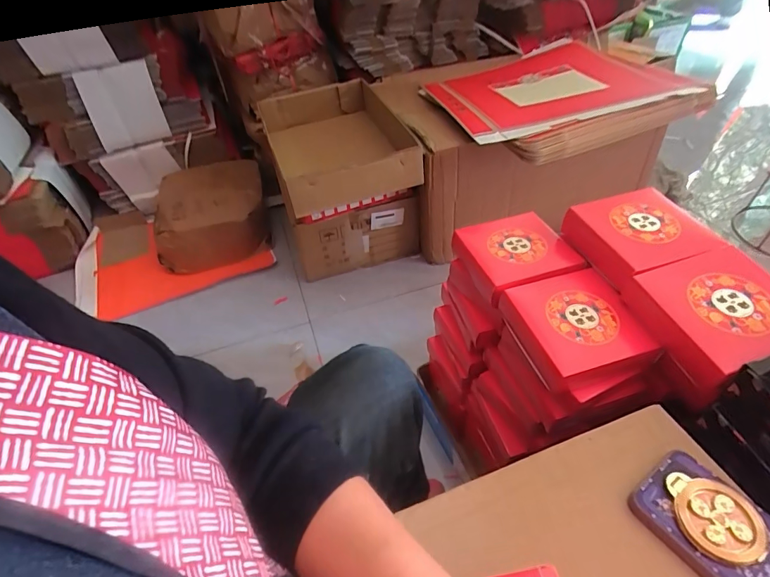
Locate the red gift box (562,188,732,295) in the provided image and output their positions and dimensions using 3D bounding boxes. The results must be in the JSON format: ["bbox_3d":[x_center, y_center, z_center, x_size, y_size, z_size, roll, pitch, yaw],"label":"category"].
[{"bbox_3d":[0.320,-0.067,0.523,0.133,0.042,0.136,-15,46,-9],"label":"red gift box"}]

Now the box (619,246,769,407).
[{"bbox_3d":[0.353,0.027,0.433,0.128,0.053,0.132,-13,46,-8],"label":"box"}]

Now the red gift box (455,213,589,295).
[{"bbox_3d":[0.182,-0.044,0.579,0.147,0.059,0.136,-15,47,-10],"label":"red gift box"}]

